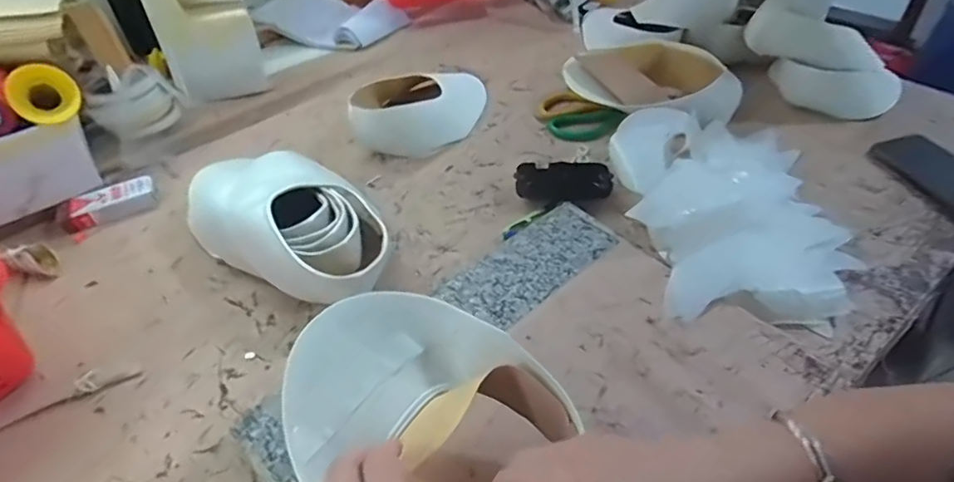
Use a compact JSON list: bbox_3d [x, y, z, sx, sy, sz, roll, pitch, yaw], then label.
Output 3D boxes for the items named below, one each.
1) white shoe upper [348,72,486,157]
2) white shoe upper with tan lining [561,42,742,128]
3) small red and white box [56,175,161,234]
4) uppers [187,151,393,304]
[{"bbox_3d":[-0.077,-0.193,0.746,0.179,0.065,0.163,-6,45,0],"label":"white shoe upper"},{"bbox_3d":[0.231,-0.210,0.718,0.225,0.062,0.136,15,48,19],"label":"white shoe upper with tan lining"},{"bbox_3d":[-0.447,-0.044,0.653,0.104,0.023,0.048,-24,48,-18],"label":"small red and white box"},{"bbox_3d":[-0.188,-0.024,0.575,0.267,0.080,0.148,25,52,27],"label":"uppers"}]

